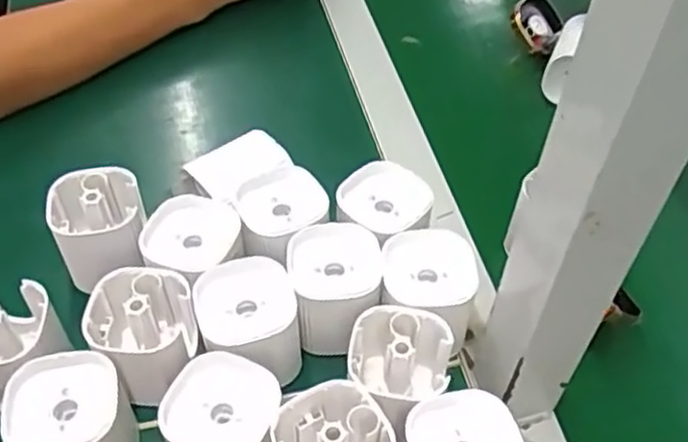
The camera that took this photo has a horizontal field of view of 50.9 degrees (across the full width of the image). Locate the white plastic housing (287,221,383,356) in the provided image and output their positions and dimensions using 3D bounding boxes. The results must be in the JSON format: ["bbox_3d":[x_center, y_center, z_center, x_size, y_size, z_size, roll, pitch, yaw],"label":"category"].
[{"bbox_3d":[-0.005,0.041,0.436,0.052,0.059,0.055,-1,48,-3],"label":"white plastic housing"}]

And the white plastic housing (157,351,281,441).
[{"bbox_3d":[-0.061,0.109,0.379,0.055,0.060,0.054,12,49,9],"label":"white plastic housing"}]

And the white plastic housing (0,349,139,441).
[{"bbox_3d":[-0.138,0.110,0.379,0.057,0.062,0.058,-15,50,-15],"label":"white plastic housing"}]

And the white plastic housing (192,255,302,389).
[{"bbox_3d":[-0.053,0.063,0.415,0.057,0.051,0.064,-15,50,-15],"label":"white plastic housing"}]

